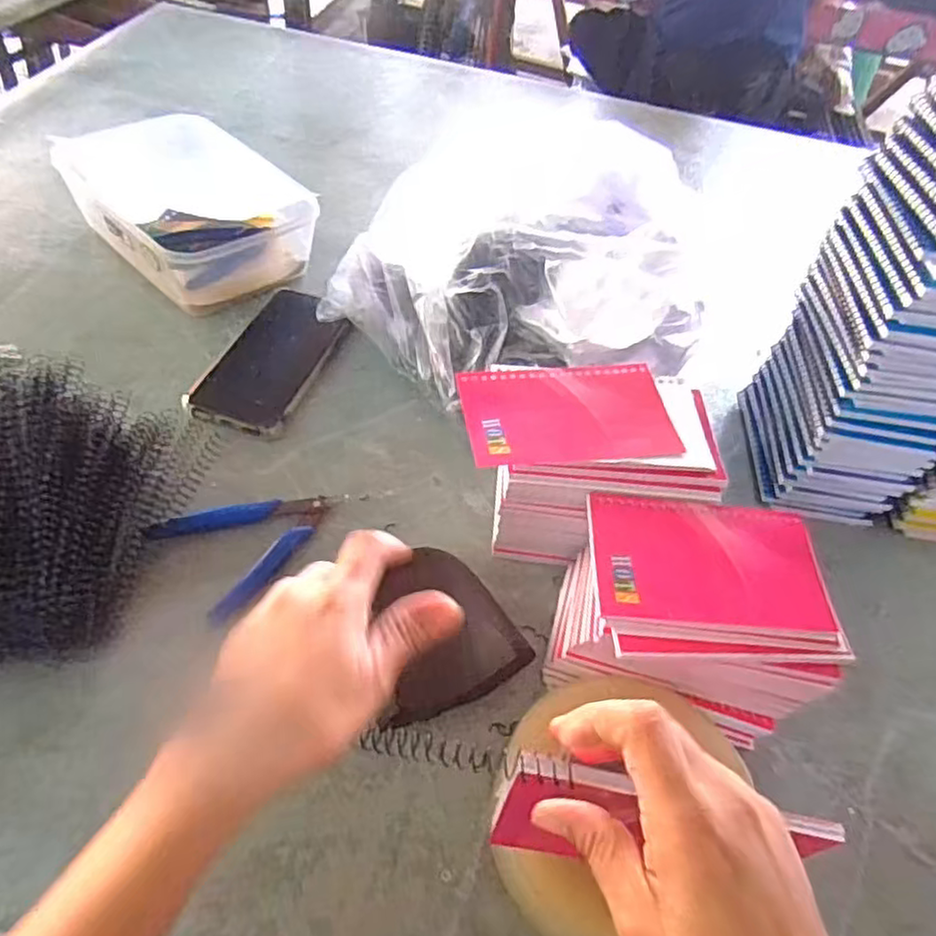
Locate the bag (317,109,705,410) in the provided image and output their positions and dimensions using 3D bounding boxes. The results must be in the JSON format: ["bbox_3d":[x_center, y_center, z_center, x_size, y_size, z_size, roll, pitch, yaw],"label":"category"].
[{"bbox_3d":[0.042,-0.179,0.598,0.306,0.132,0.224,13,50,1],"label":"bag"}]

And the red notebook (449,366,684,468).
[{"bbox_3d":[0.062,-0.036,0.430,0.128,0.006,0.078,-4,53,-9],"label":"red notebook"}]

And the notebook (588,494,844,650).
[{"bbox_3d":[0.135,0.055,0.388,0.129,0.009,0.079,6,55,-2],"label":"notebook"}]

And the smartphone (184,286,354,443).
[{"bbox_3d":[-0.166,-0.094,0.585,0.087,0.011,0.179,16,48,9],"label":"smartphone"}]

